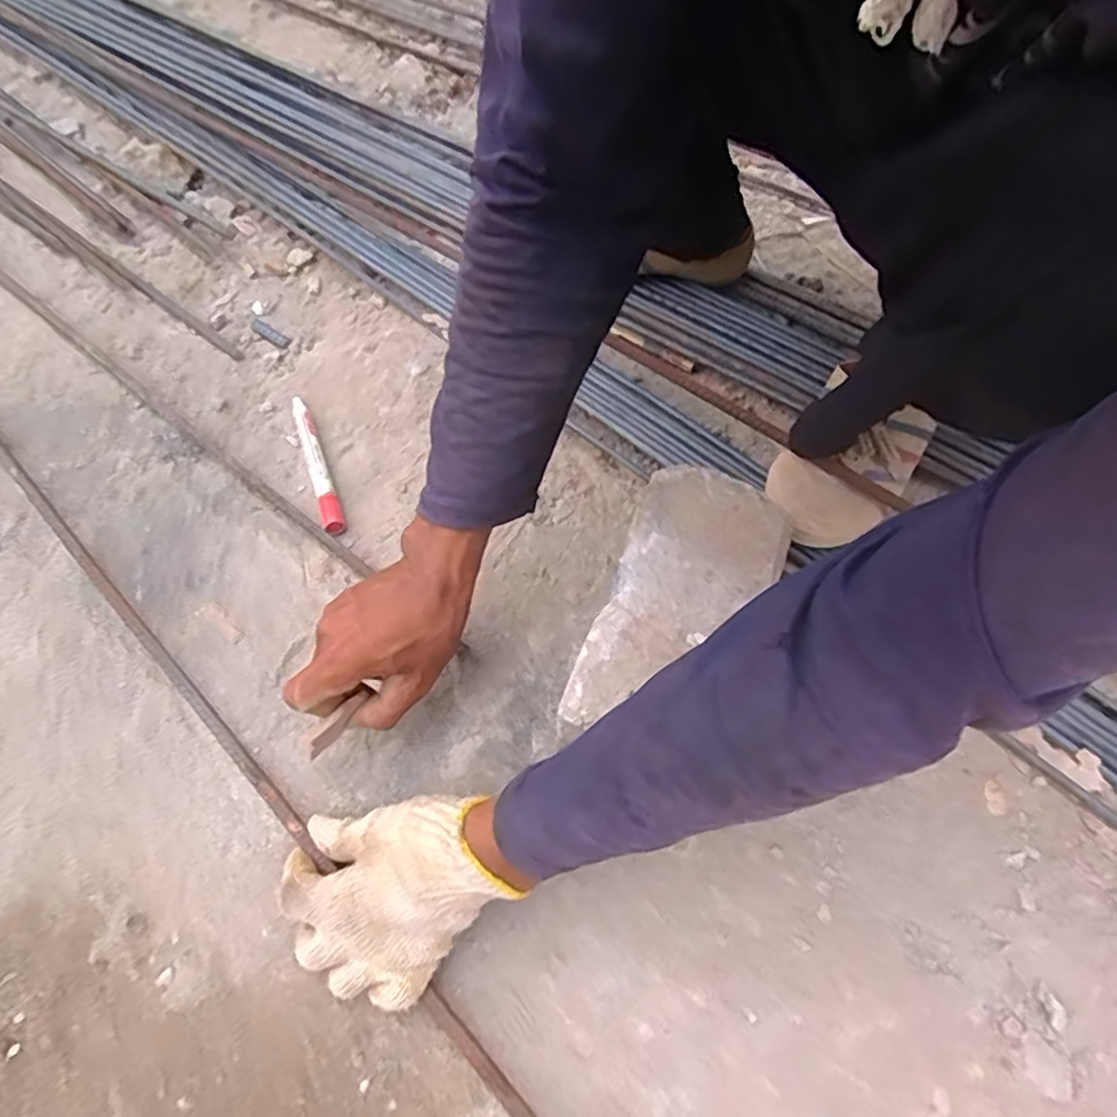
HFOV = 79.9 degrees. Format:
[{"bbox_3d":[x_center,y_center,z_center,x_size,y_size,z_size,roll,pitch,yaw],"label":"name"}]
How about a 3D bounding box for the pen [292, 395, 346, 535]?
[{"bbox_3d":[-0.211,-0.084,0.580,0.017,0.016,0.156,-20,62,-9],"label":"pen"}]

